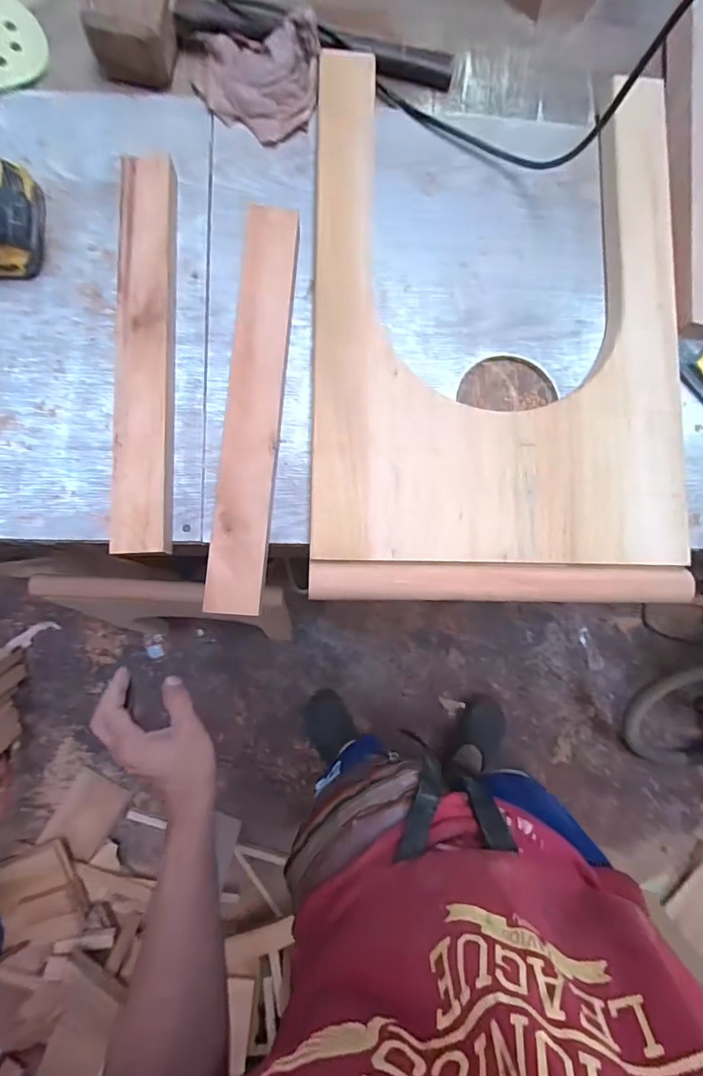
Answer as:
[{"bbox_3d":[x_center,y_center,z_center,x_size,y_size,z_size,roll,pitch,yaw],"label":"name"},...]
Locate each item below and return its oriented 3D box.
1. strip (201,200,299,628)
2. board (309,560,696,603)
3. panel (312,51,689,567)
[{"bbox_3d":[-0.092,-0.126,0.471,0.060,0.041,0.382,6,84,-5],"label":"strip"},{"bbox_3d":[0.147,0.042,0.468,0.366,0.016,0.037,1,83,-5],"label":"board"},{"bbox_3d":[0.154,-0.228,0.488,0.376,0.020,0.502,1,85,-4],"label":"panel"}]

